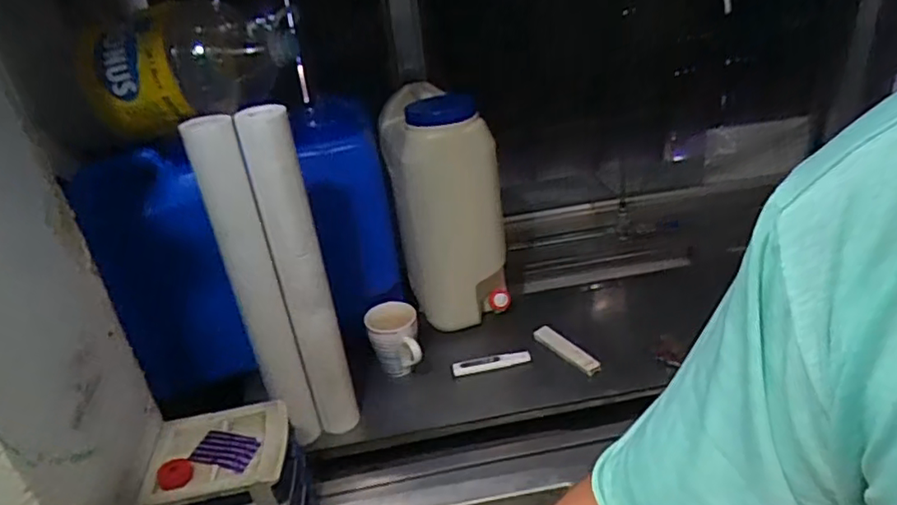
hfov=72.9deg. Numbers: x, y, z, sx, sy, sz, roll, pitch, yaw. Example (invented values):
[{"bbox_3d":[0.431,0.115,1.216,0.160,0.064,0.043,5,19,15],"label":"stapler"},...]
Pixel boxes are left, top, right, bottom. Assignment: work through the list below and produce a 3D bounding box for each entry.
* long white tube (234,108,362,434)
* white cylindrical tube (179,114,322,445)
[{"bbox_3d":[-0.199,0.054,0.853,0.064,0.506,0.052,-11,29,-8],"label":"long white tube"},{"bbox_3d":[-0.265,0.059,0.843,0.061,0.482,0.069,-22,32,-26],"label":"white cylindrical tube"}]

